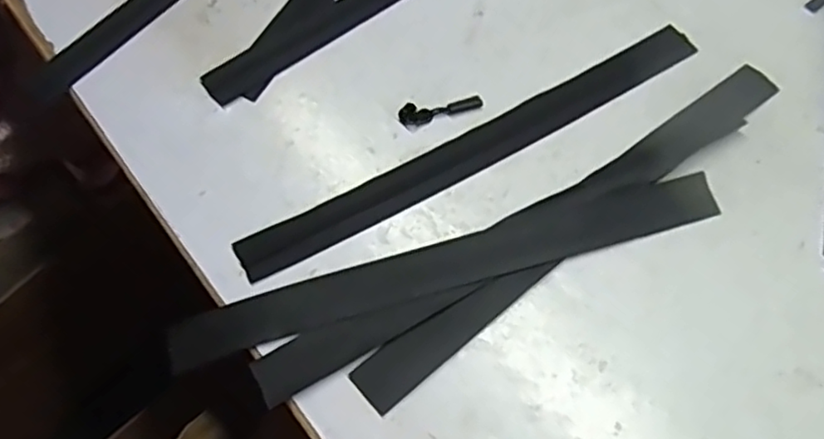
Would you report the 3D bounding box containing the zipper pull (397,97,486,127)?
[{"bbox_3d":[0.020,-0.076,0.454,0.059,0.007,0.014,-10,65,-5],"label":"zipper pull"}]

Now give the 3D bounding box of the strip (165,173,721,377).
[{"bbox_3d":[0.024,0.028,0.407,0.351,0.004,0.034,-15,66,-7],"label":"strip"}]

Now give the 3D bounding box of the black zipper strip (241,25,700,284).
[{"bbox_3d":[0.048,-0.051,0.448,0.351,0.004,0.033,-28,68,-13],"label":"black zipper strip"}]

